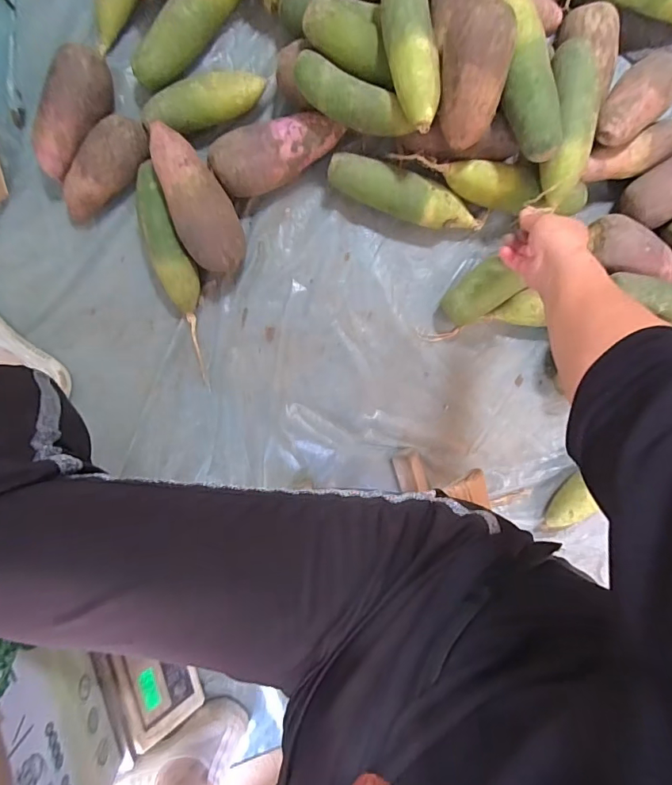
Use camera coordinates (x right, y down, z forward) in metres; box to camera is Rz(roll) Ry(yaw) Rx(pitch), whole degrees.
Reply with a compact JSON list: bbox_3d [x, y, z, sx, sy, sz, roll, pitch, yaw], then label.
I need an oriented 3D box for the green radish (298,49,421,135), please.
[{"bbox_3d":[0.021,-0.341,0.539,0.149,0.055,0.047,20,95,-5],"label":"green radish"}]

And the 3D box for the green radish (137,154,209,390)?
[{"bbox_3d":[-0.209,-0.152,0.605,0.054,0.054,0.274,-19,97,0],"label":"green radish"}]

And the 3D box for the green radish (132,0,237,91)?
[{"bbox_3d":[-0.175,-0.464,0.568,0.052,0.054,0.206,40,93,-6],"label":"green radish"}]

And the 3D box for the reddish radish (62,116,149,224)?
[{"bbox_3d":[-0.294,-0.279,0.581,0.069,0.061,0.146,32,94,-6],"label":"reddish radish"}]

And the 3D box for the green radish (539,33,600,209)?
[{"bbox_3d":[0.275,-0.323,0.539,0.064,0.057,0.189,7,96,-3],"label":"green radish"}]

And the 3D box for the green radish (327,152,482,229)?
[{"bbox_3d":[0.090,-0.257,0.604,0.209,0.058,0.051,20,95,-5],"label":"green radish"}]

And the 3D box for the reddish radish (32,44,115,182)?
[{"bbox_3d":[-0.327,-0.344,0.570,0.056,0.069,0.150,27,95,-5],"label":"reddish radish"}]

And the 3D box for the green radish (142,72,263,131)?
[{"bbox_3d":[-0.166,-0.365,0.581,0.157,0.056,0.050,-25,97,0],"label":"green radish"}]

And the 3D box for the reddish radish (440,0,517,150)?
[{"bbox_3d":[0.152,-0.351,0.507,0.066,0.064,0.131,11,137,15],"label":"reddish radish"}]

